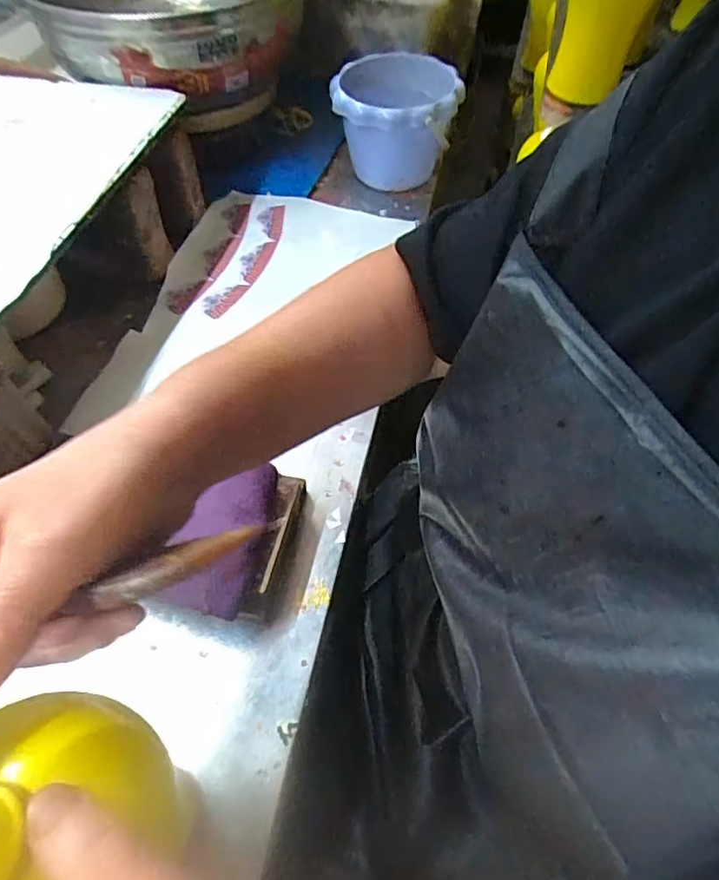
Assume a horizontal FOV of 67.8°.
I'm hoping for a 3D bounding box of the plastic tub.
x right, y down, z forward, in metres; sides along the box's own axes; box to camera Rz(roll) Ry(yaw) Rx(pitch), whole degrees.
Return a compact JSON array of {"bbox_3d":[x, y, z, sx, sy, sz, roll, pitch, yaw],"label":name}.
[{"bbox_3d":[0.044,-0.399,0.682,0.147,0.124,0.140,5,55,0],"label":"plastic tub"}]

